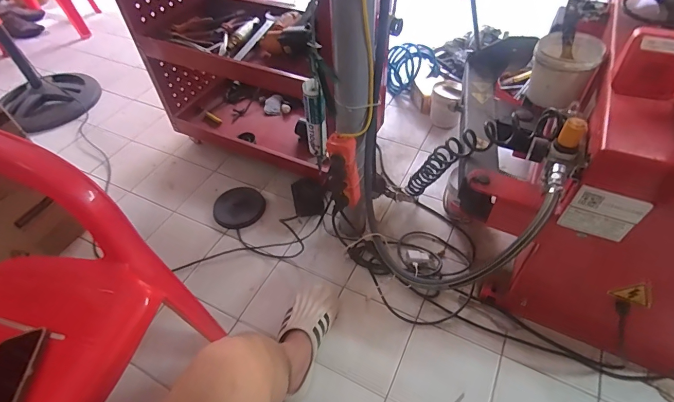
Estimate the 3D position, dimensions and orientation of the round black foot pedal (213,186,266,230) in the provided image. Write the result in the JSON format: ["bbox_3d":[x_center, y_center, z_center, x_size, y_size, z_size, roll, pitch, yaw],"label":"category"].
[{"bbox_3d":[-0.304,0.022,1.179,0.156,0.028,0.145,-1,49,1],"label":"round black foot pedal"}]

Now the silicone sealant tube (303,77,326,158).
[{"bbox_3d":[-0.054,-0.198,0.950,0.052,0.209,0.041,-5,49,-2],"label":"silicone sealant tube"}]

